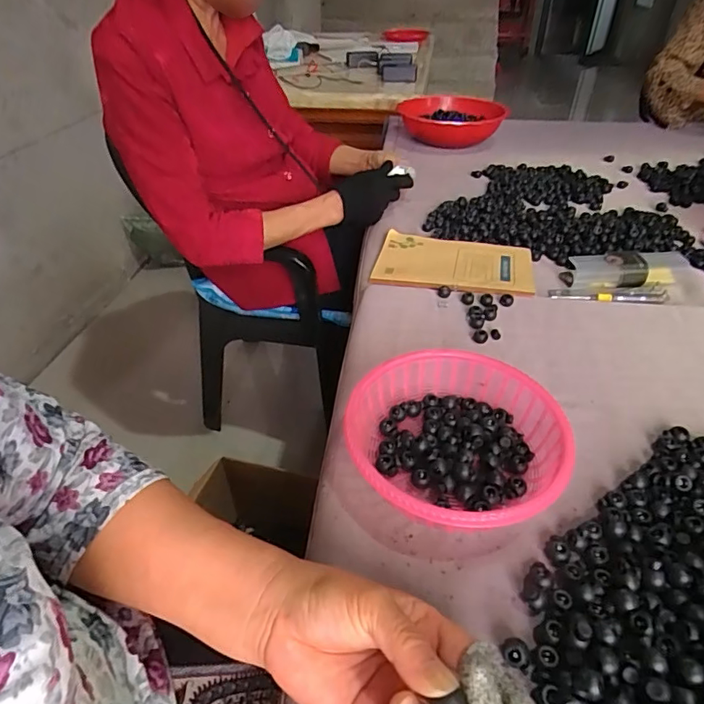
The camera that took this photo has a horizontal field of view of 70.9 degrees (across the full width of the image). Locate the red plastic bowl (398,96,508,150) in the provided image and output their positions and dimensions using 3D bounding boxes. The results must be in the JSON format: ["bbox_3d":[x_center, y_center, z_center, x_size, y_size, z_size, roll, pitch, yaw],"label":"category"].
[{"bbox_3d":[0.224,-0.521,1.129,0.218,0.075,0.219,0,39,0],"label":"red plastic bowl"}]

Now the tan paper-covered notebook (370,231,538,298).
[{"bbox_3d":[0.138,-0.122,0.677,0.206,0.011,0.148,10,40,13],"label":"tan paper-covered notebook"}]

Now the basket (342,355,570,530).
[{"bbox_3d":[0.083,0.075,0.399,0.163,0.055,0.170,6,39,8],"label":"basket"}]

